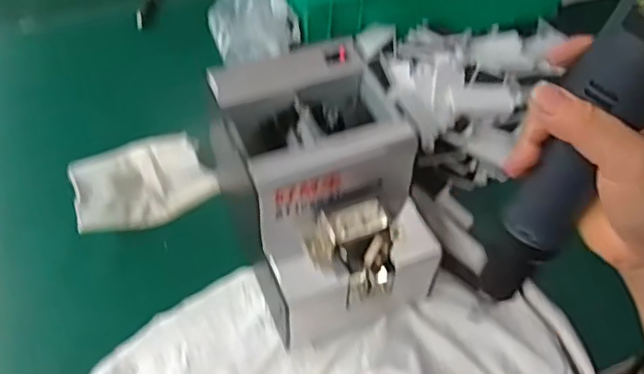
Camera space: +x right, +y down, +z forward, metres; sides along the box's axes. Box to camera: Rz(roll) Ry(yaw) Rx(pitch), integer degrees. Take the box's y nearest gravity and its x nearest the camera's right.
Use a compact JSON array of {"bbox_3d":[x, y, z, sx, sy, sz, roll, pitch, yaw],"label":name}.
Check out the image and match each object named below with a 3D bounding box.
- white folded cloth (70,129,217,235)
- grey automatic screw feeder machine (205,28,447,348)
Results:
[{"bbox_3d":[-0.171,-0.009,0.566,0.118,0.036,0.098,-25,57,-20],"label":"white folded cloth"},{"bbox_3d":[0.002,0.007,0.487,0.130,0.140,0.171,-19,55,-16],"label":"grey automatic screw feeder machine"}]

